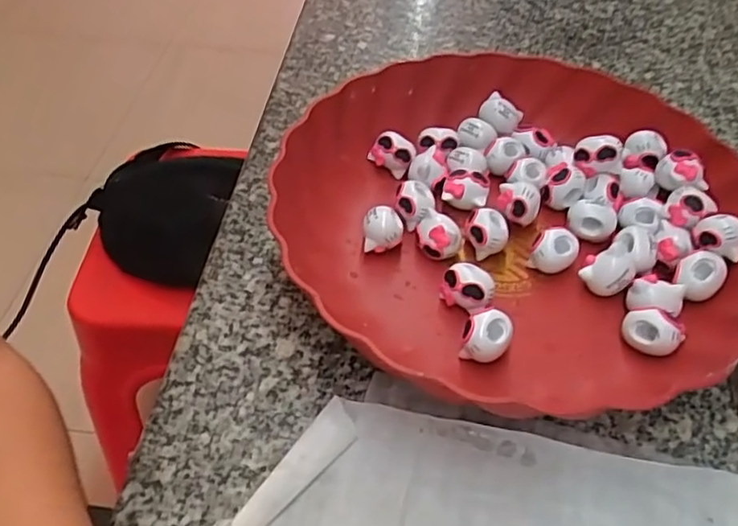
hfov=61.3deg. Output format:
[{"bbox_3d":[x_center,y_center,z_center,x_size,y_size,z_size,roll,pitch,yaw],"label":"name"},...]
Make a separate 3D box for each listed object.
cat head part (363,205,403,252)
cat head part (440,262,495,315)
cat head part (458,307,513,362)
[{"bbox_3d":[0.008,-0.017,0.337,0.021,0.021,0.023,0,49,5],"label":"cat head part"},{"bbox_3d":[0.050,0.013,0.310,0.025,0.022,0.015,24,54,23],"label":"cat head part"},{"bbox_3d":[0.055,0.035,0.291,0.019,0.020,0.021,22,54,22],"label":"cat head part"}]

